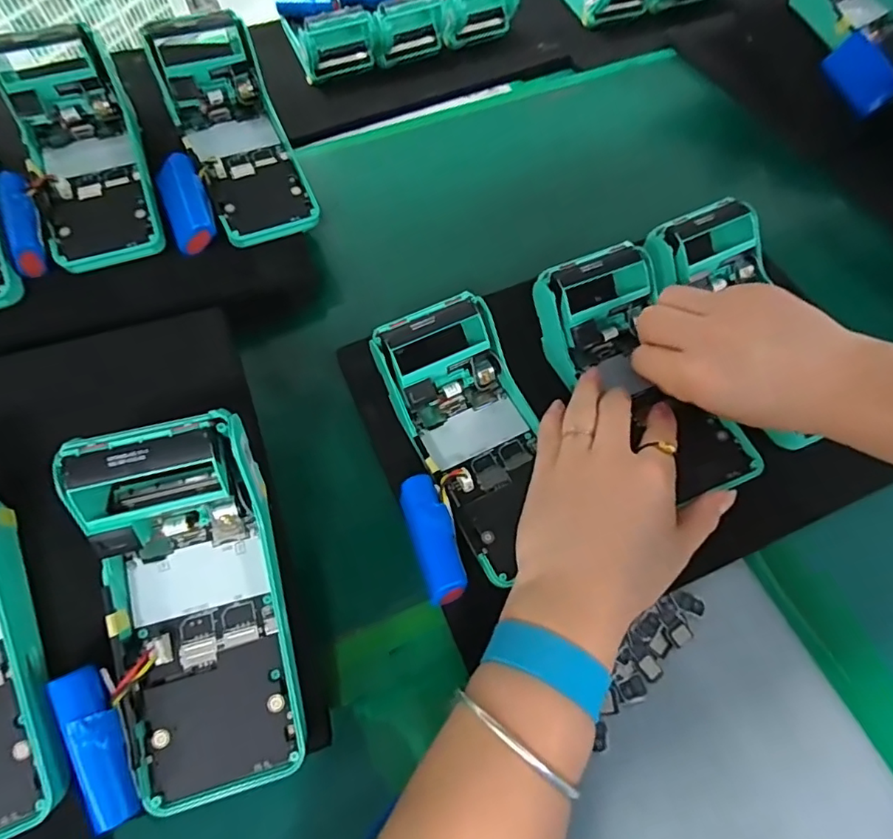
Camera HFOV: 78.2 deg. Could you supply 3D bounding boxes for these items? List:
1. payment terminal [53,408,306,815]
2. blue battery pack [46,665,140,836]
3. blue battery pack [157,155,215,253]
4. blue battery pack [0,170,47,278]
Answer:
[{"bbox_3d":[-0.119,0.085,0.263,0.074,0.057,0.166,-11,92,-5],"label":"payment terminal"},{"bbox_3d":[-0.151,0.141,0.236,0.017,0.013,0.065,-23,81,-11],"label":"blue battery pack"},{"bbox_3d":[-0.194,-0.160,0.409,0.034,0.018,0.068,-16,88,-7],"label":"blue battery pack"},{"bbox_3d":[-0.298,-0.142,0.384,0.023,0.024,0.078,-18,83,-9],"label":"blue battery pack"}]

